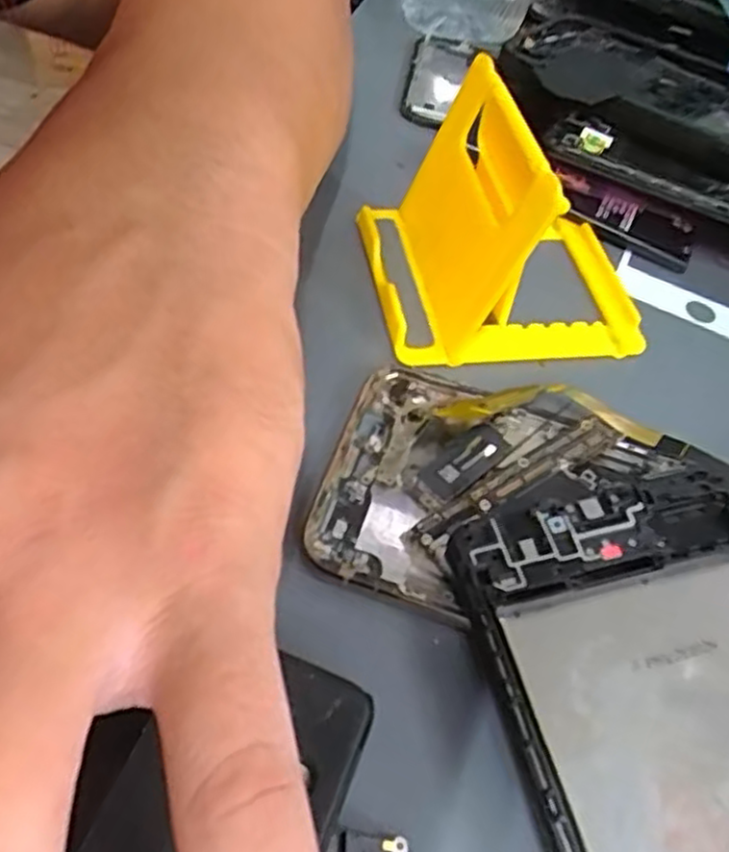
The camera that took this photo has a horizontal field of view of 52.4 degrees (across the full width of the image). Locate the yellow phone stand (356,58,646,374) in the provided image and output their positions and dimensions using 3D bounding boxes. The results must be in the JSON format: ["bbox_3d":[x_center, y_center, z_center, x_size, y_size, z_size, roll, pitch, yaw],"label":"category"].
[{"bbox_3d":[0.047,-0.064,0.223,0.083,0.057,0.071,-4,54,-14],"label":"yellow phone stand"}]

